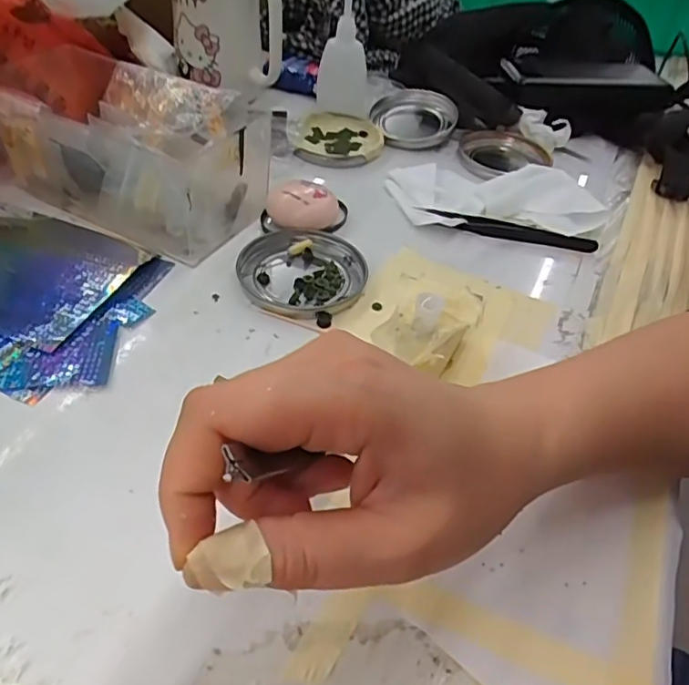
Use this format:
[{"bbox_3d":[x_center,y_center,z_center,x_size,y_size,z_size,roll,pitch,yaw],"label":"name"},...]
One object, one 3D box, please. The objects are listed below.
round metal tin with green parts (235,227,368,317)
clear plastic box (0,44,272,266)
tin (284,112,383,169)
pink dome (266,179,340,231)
[{"bbox_3d":[-0.028,-0.045,0.368,0.077,0.009,0.076,4,45,-4],"label":"round metal tin with green parts"},{"bbox_3d":[-0.144,-0.132,0.395,0.177,0.072,0.091,23,47,16],"label":"clear plastic box"},{"bbox_3d":[-0.008,-0.175,0.502,0.077,0.013,0.088,3,45,-4],"label":"tin"},{"bbox_3d":[-0.029,-0.092,0.403,0.048,0.023,0.039,7,45,0],"label":"pink dome"}]

